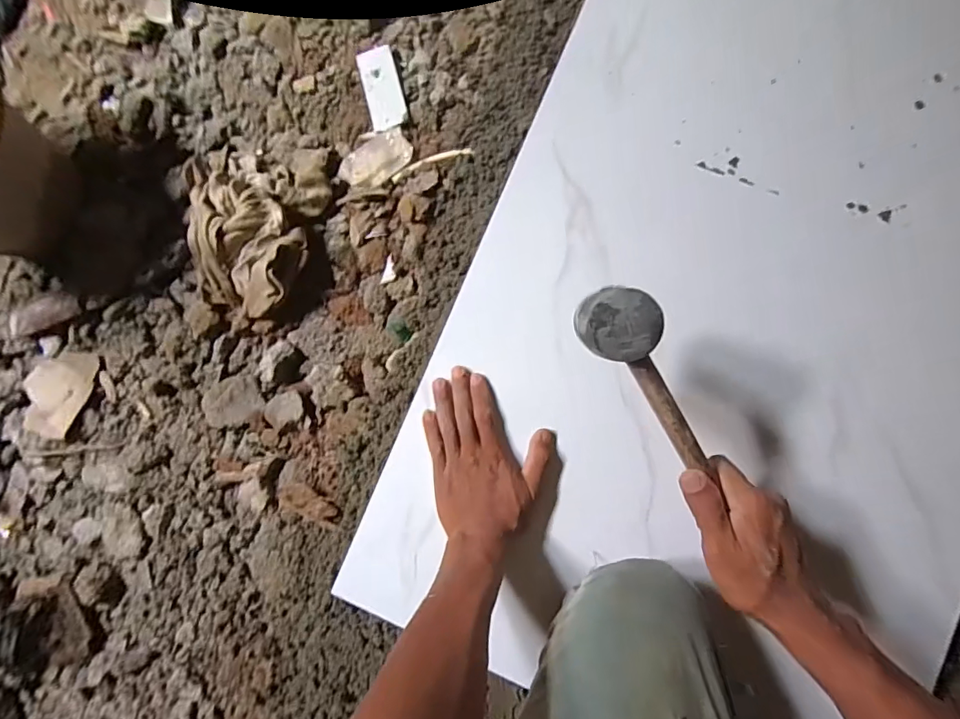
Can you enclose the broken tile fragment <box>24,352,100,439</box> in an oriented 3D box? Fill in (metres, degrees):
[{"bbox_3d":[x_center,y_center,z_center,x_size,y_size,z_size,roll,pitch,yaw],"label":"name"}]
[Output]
[{"bbox_3d":[-0.561,0.042,0.632,0.087,0.013,0.112,14,87,6],"label":"broken tile fragment"}]

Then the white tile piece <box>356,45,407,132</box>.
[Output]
[{"bbox_3d":[-0.129,-0.360,0.636,0.047,0.009,0.110,-14,85,4],"label":"white tile piece"}]

